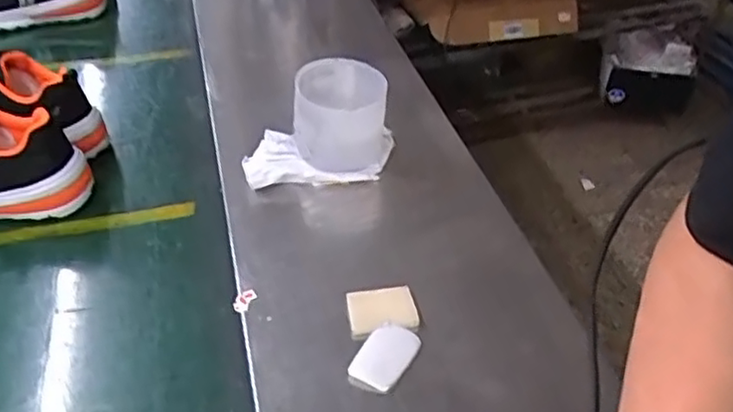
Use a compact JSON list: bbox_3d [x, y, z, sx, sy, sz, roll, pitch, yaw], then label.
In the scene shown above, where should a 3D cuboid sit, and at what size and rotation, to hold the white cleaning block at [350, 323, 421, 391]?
[{"bbox_3d":[0.014,0.115,0.511,0.037,0.009,0.063,23,44,24],"label":"white cleaning block"}]

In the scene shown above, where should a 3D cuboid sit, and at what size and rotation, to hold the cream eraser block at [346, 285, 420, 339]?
[{"bbox_3d":[0.012,0.084,0.546,0.056,0.009,0.044,-8,41,-11],"label":"cream eraser block"}]

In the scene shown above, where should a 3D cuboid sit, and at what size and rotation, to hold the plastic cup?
[{"bbox_3d":[-0.026,-0.086,0.689,0.093,0.102,0.090,1,40,-1],"label":"plastic cup"}]

